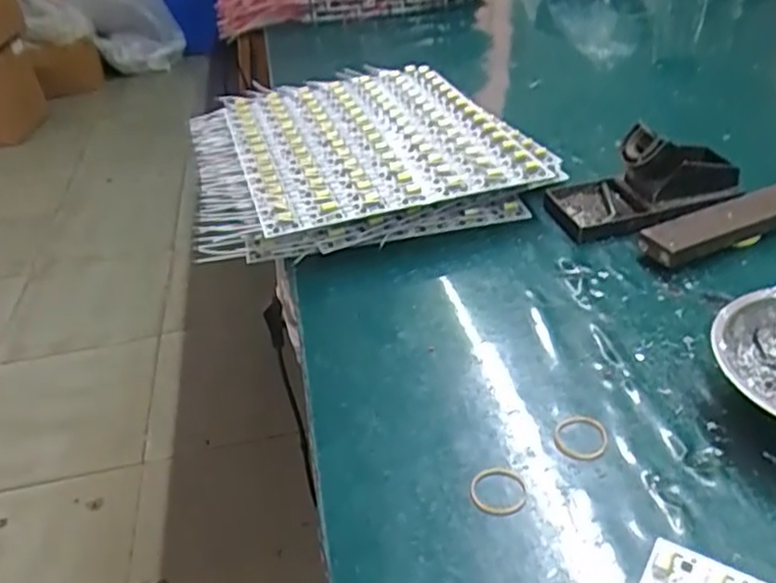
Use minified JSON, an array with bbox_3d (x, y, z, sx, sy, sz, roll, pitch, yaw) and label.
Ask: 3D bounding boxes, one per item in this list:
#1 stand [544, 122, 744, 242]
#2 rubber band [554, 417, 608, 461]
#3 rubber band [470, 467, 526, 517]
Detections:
[{"bbox_3d":[0.210,-0.091,0.559,0.142,0.063,0.080,-4,37,0],"label":"stand"},{"bbox_3d":[0.110,0.083,0.395,0.029,0.004,0.032,-1,37,4],"label":"rubber band"},{"bbox_3d":[0.059,0.105,0.369,0.030,0.004,0.030,-3,37,2],"label":"rubber band"}]

